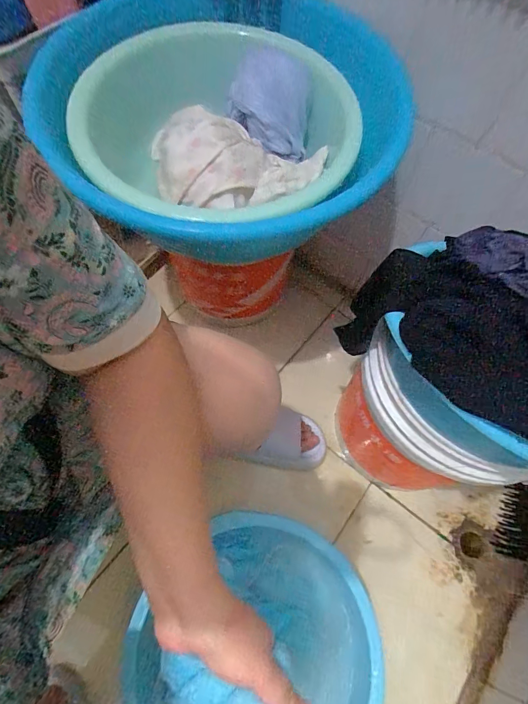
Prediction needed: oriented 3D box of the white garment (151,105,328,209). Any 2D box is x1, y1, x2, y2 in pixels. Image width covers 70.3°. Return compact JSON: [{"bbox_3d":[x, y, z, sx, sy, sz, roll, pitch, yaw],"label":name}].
[{"bbox_3d":[-0.032,-0.259,0.504,0.225,0.060,0.150,10,63,2],"label":"white garment"}]

